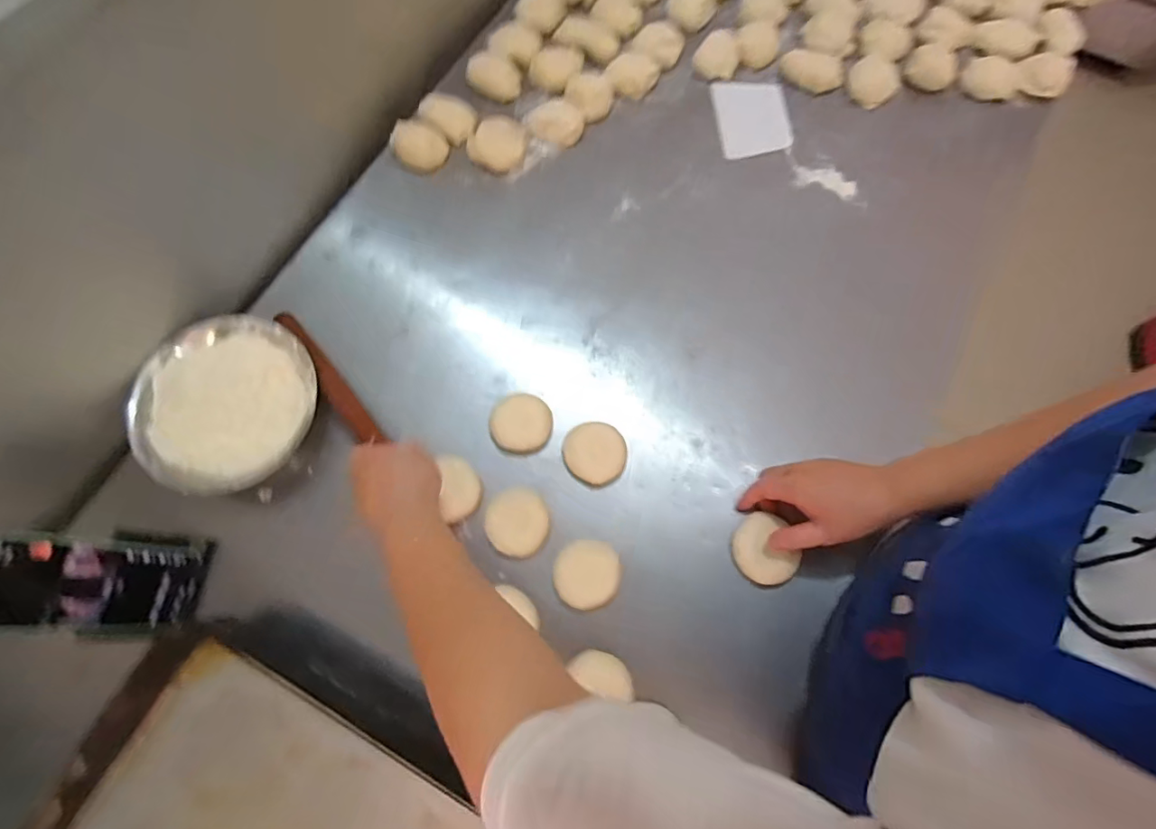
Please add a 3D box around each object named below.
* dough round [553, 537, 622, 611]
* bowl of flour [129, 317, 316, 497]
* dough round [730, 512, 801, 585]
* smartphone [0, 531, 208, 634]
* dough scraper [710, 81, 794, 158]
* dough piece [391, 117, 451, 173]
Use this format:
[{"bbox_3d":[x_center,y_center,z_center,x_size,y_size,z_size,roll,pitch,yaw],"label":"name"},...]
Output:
[{"bbox_3d":[0.009,0.163,0.537,0.066,0.008,0.066,0,75,-1],"label":"dough round"},{"bbox_3d":[-0.382,-0.010,0.582,0.181,0.059,0.186,0,75,-1],"label":"bowl of flour"},{"bbox_3d":[0.196,0.143,0.551,0.060,0.012,0.069,-40,68,9],"label":"dough round"},{"bbox_3d":[-0.433,0.154,0.476,0.016,0.169,0.077,-4,70,25],"label":"smartphone"},{"bbox_3d":[0.243,-0.415,0.730,0.097,0.005,0.125,-5,71,0],"label":"dough scraper"},{"bbox_3d":[-0.210,-0.357,0.693,0.071,0.028,0.066,0,75,-1],"label":"dough piece"}]

